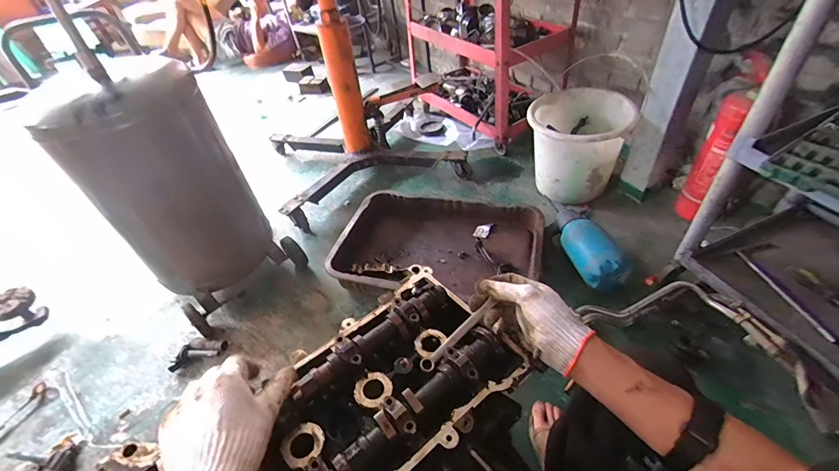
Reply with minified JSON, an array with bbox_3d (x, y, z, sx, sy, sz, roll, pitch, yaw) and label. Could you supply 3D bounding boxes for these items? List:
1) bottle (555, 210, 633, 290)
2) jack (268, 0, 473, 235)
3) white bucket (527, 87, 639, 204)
[{"bbox_3d":[0.541,0.050,1.201,0.145,0.162,0.300,-9,43,-2],"label":"bottle"},{"bbox_3d":[-0.326,-0.746,1.329,0.733,1.136,0.686,-23,46,-17],"label":"jack"},{"bbox_3d":[0.592,-0.338,1.426,0.340,0.306,0.354,16,48,23],"label":"white bucket"}]

